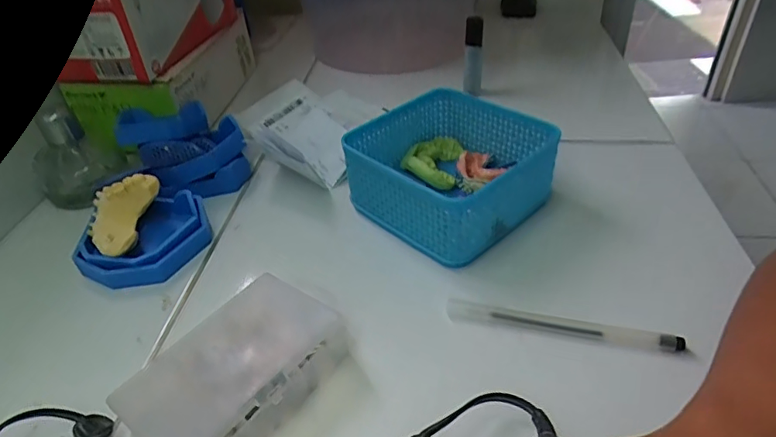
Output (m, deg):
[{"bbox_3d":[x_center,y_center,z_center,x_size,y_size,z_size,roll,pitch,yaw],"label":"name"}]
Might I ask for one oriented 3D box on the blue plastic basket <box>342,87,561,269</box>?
[{"bbox_3d":[0.052,-0.040,0.413,0.134,0.063,0.130,-33,46,-30],"label":"blue plastic basket"}]

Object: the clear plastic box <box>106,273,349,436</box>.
[{"bbox_3d":[-0.082,0.085,0.295,0.071,0.033,0.122,20,45,28],"label":"clear plastic box"}]

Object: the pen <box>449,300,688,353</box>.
[{"bbox_3d":[0.108,0.068,0.323,0.139,0.013,0.011,6,40,13],"label":"pen"}]

